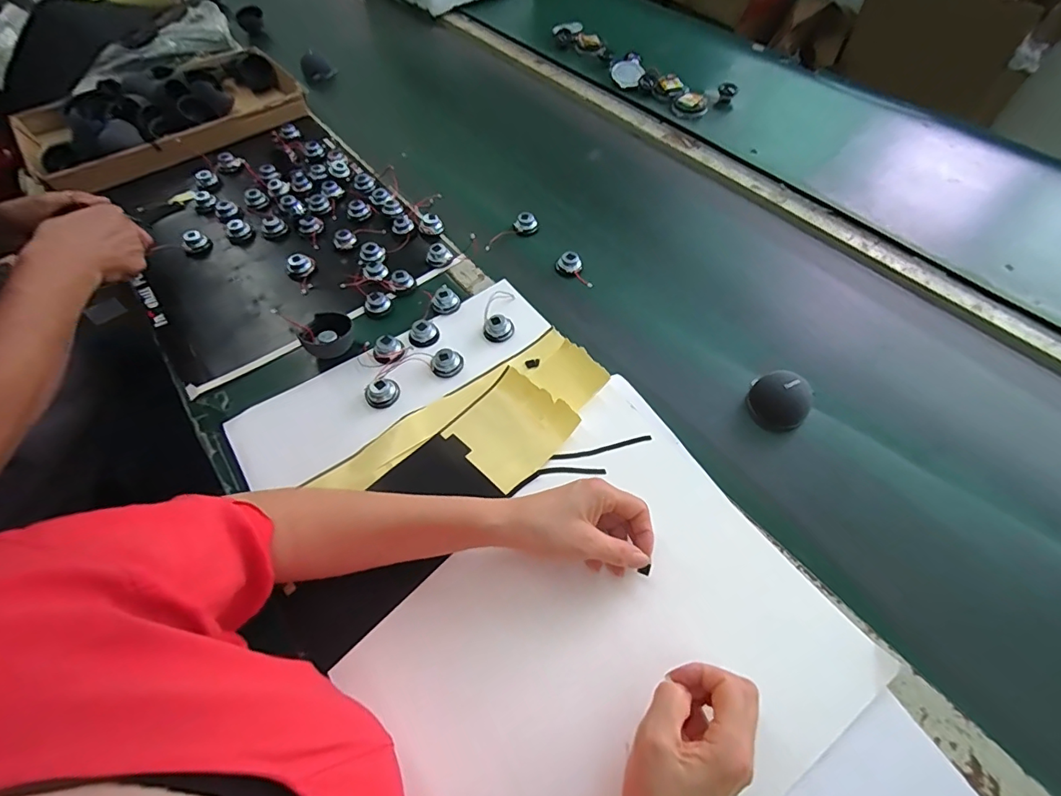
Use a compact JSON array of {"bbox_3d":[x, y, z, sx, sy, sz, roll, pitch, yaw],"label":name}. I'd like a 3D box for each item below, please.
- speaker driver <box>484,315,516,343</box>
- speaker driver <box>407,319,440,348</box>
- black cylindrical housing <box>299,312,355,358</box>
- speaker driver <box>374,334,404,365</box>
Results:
[{"bbox_3d":[-0.038,-0.083,0.588,0.035,0.017,0.032,-7,56,-3],"label":"speaker driver"},{"bbox_3d":[-0.129,-0.078,0.591,0.036,0.014,0.037,-1,56,1],"label":"speaker driver"},{"bbox_3d":[-0.237,-0.073,0.578,0.058,0.032,0.055,-1,56,1],"label":"black cylindrical housing"},{"bbox_3d":[-0.166,-0.056,0.574,0.034,0.020,0.029,-24,59,-13],"label":"speaker driver"}]

